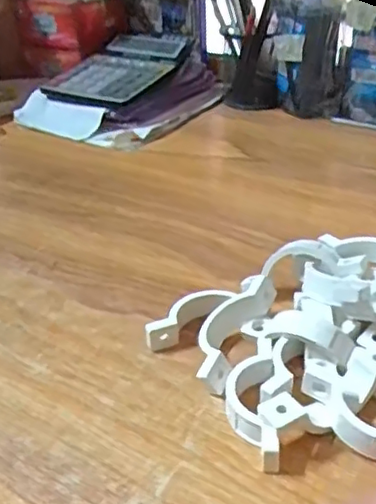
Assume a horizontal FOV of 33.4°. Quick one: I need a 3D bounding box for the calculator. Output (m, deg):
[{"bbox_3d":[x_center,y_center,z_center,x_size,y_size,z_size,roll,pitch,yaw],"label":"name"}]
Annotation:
[{"bbox_3d":[-0.088,-0.241,0.824,0.120,0.023,0.180,21,47,26],"label":"calculator"}]

